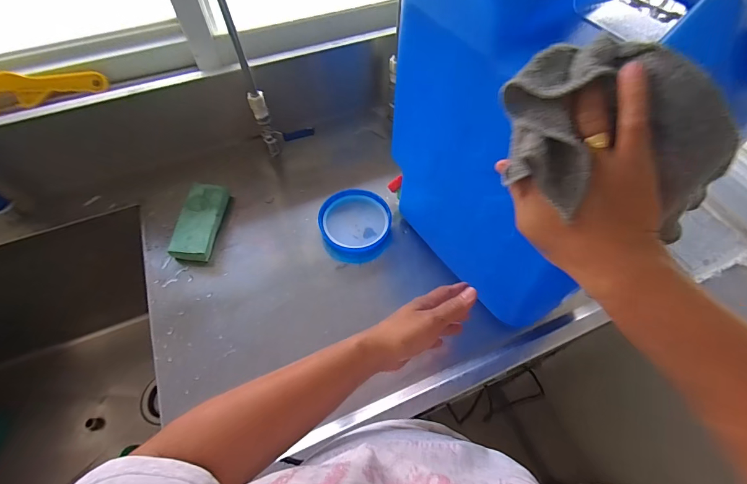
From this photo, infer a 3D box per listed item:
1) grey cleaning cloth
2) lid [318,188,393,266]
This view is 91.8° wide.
[{"bbox_3d":[0.162,-0.070,0.253,0.152,0.091,0.090,36,65,21],"label":"grey cleaning cloth"},{"bbox_3d":[-0.031,-0.031,0.624,0.119,0.030,0.129,0,59,0],"label":"lid"}]

